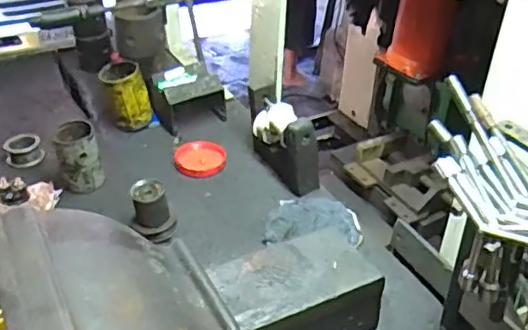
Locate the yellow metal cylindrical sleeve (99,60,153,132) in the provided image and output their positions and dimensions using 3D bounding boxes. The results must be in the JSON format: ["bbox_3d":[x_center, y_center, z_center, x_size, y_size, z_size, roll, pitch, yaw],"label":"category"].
[{"bbox_3d":[-0.261,-0.127,1.152,0.082,0.134,0.077,1,36,-1],"label":"yellow metal cylindrical sleeve"}]

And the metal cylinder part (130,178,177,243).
[{"bbox_3d":[-0.170,0.071,0.920,0.066,0.078,0.062,-5,37,-9],"label":"metal cylinder part"}]

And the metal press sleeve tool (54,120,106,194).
[{"bbox_3d":[-0.309,-0.008,1.006,0.069,0.109,0.060,-12,38,-18],"label":"metal press sleeve tool"}]

